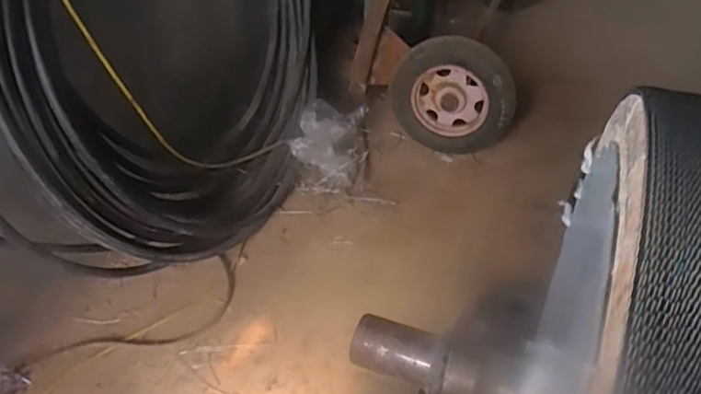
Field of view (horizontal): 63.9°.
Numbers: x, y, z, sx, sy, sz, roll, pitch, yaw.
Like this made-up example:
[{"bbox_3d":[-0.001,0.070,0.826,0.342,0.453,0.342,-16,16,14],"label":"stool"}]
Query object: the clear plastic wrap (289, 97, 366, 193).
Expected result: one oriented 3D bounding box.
[{"bbox_3d":[-0.048,-0.157,1.583,0.185,0.140,0.246,16,38,12],"label":"clear plastic wrap"}]

